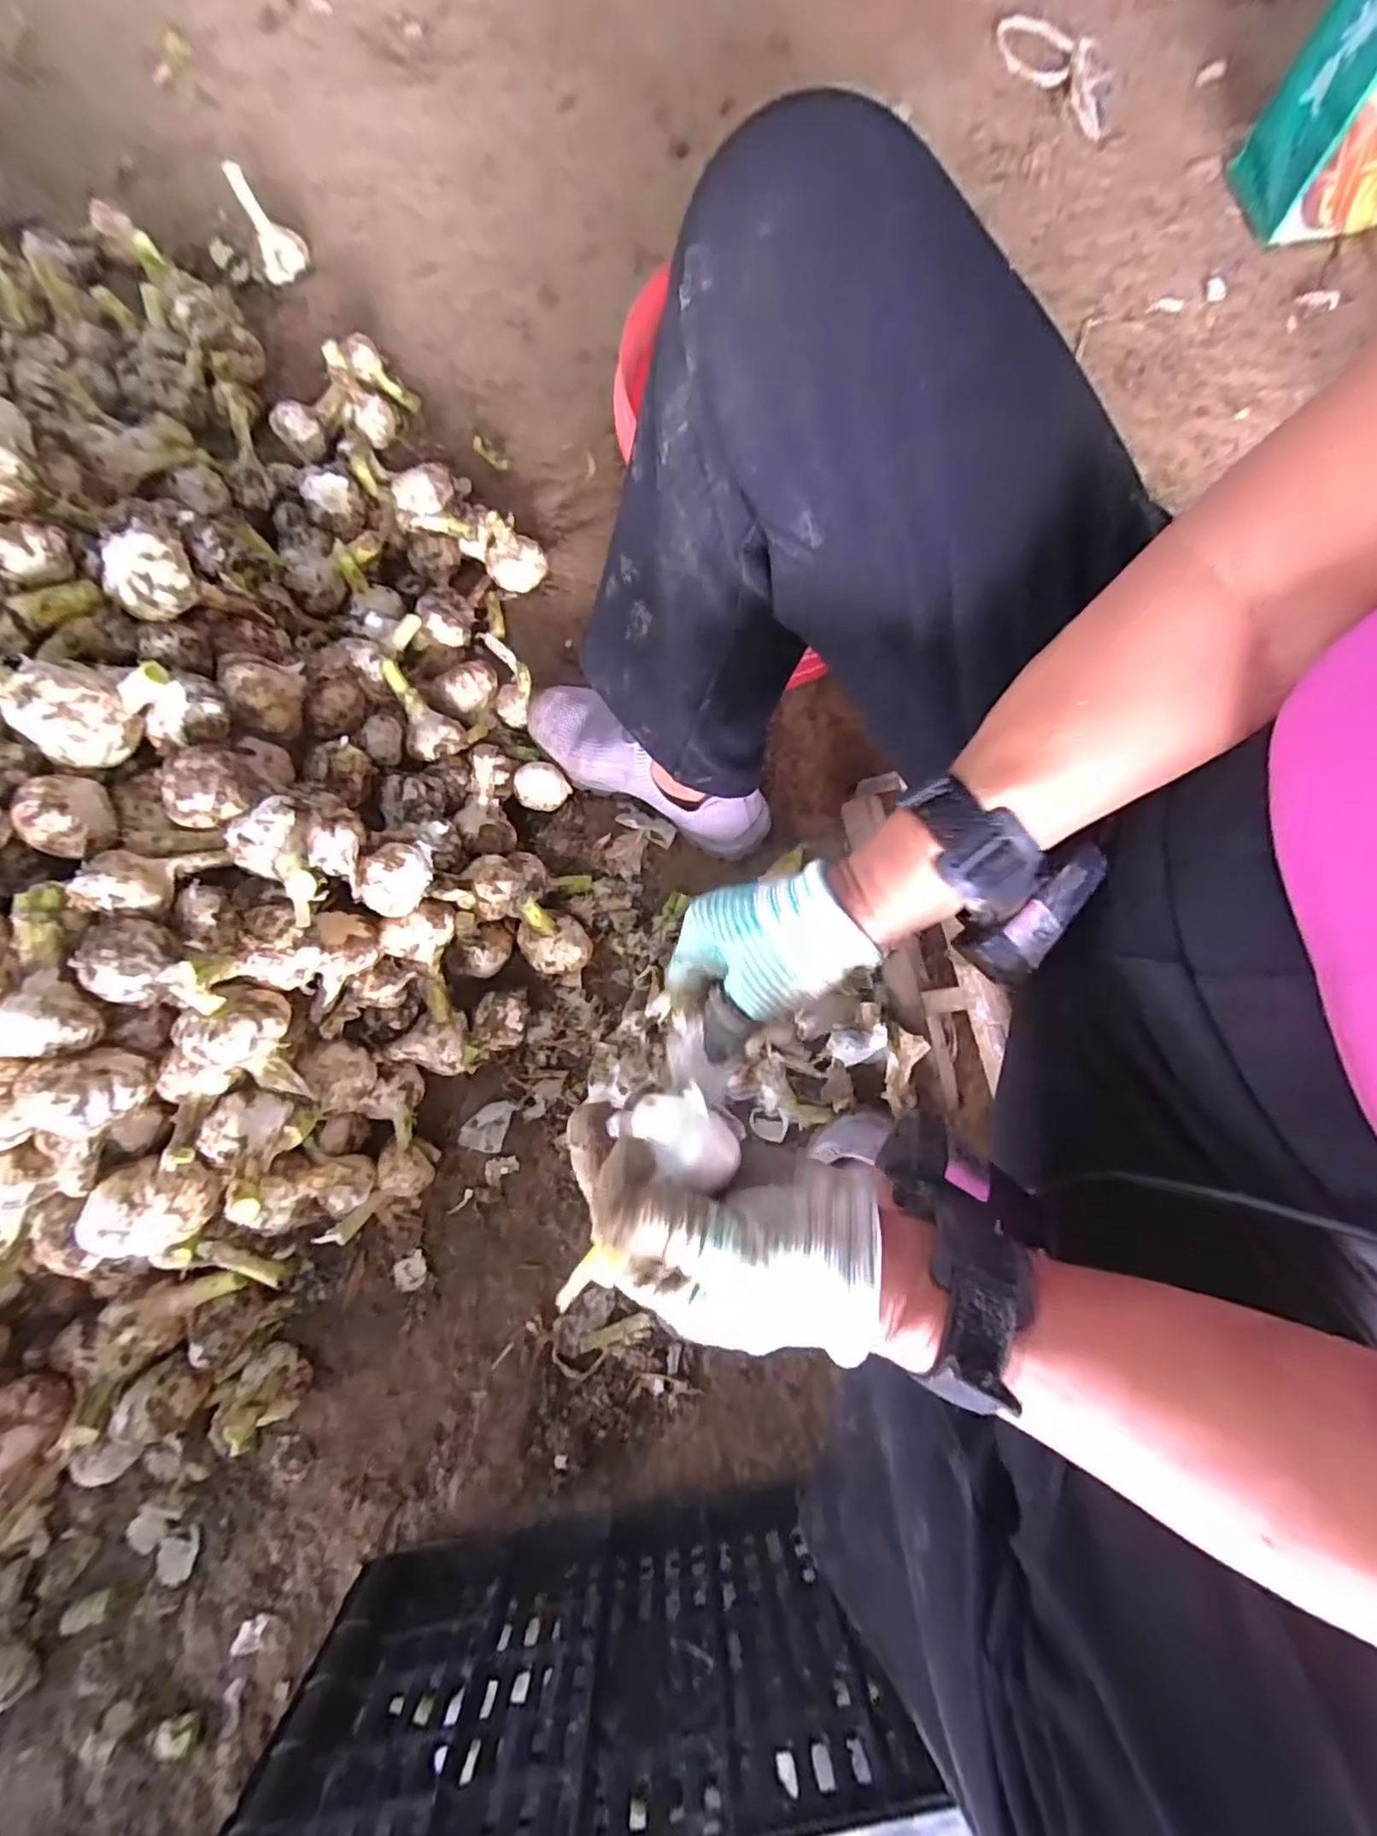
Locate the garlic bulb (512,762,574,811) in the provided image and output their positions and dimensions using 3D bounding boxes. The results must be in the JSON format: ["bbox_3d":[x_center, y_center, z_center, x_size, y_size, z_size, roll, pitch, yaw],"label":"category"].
[{"bbox_3d":[-0.136,-0.120,0.597,0.045,0.037,0.041,0,79,0],"label":"garlic bulb"}]

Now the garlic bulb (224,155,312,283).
[{"bbox_3d":[-0.463,-0.762,0.711,0.054,0.088,0.049,-15,80,-3],"label":"garlic bulb"}]

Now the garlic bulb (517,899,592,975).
[{"bbox_3d":[-0.115,0.021,0.547,0.051,0.076,0.058,-44,83,-8],"label":"garlic bulb"}]

